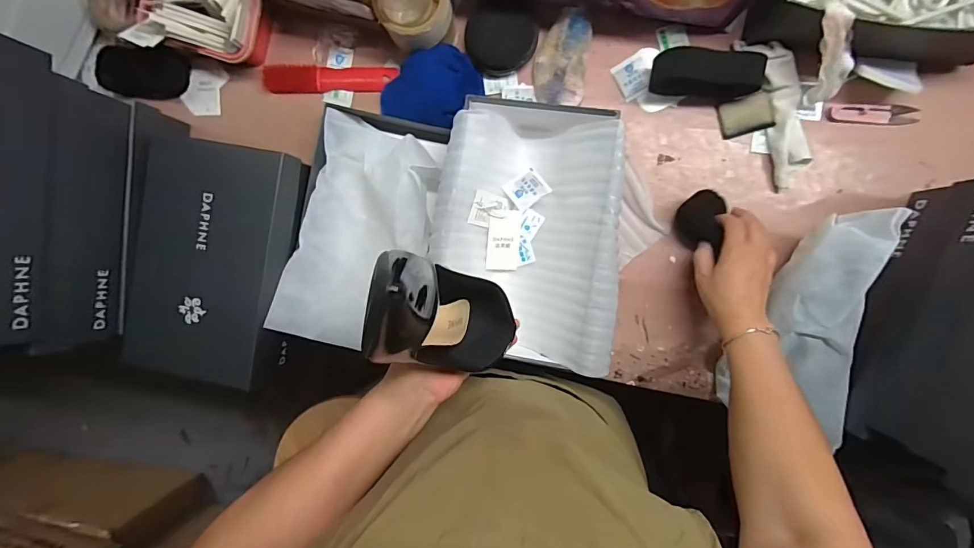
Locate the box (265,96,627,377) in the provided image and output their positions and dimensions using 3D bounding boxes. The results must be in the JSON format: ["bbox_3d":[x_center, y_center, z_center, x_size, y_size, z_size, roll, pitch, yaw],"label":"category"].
[{"bbox_3d":[-0.050,-0.056,0.552,0.411,0.092,0.305,4,94,6],"label":"box"}]

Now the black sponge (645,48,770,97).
[{"bbox_3d":[0.262,-0.241,0.520,0.122,0.041,0.050,5,94,6],"label":"black sponge"}]

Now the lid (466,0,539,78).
[{"bbox_3d":[0.018,-0.306,0.563,0.088,0.012,0.089,18,121,4],"label":"lid"}]

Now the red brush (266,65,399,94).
[{"bbox_3d":[-0.217,-0.272,0.606,0.187,0.025,0.036,2,94,6],"label":"red brush"}]

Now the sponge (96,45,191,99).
[{"bbox_3d":[-0.496,-0.290,0.624,0.131,0.041,0.063,3,94,6],"label":"sponge"}]

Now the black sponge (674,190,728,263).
[{"bbox_3d":[0.265,-0.069,0.545,0.051,0.012,0.069,8,108,23],"label":"black sponge"}]

